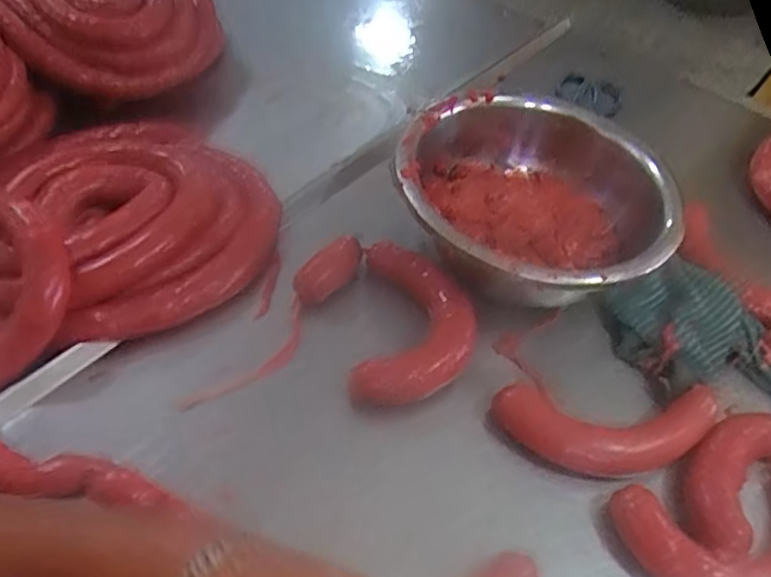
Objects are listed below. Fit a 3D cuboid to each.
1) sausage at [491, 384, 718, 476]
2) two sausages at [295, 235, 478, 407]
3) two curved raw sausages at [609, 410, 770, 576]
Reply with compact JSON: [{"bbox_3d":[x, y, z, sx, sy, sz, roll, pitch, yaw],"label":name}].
[{"bbox_3d":[0.193,0.126,0.573,0.192,0.036,0.071,3,50,-4],"label":"sausage"},{"bbox_3d":[0.008,0.022,0.633,0.146,0.032,0.182,-19,55,-20],"label":"two sausages"},{"bbox_3d":[0.303,0.182,0.535,0.221,0.037,0.129,-23,56,-23],"label":"two curved raw sausages"}]

